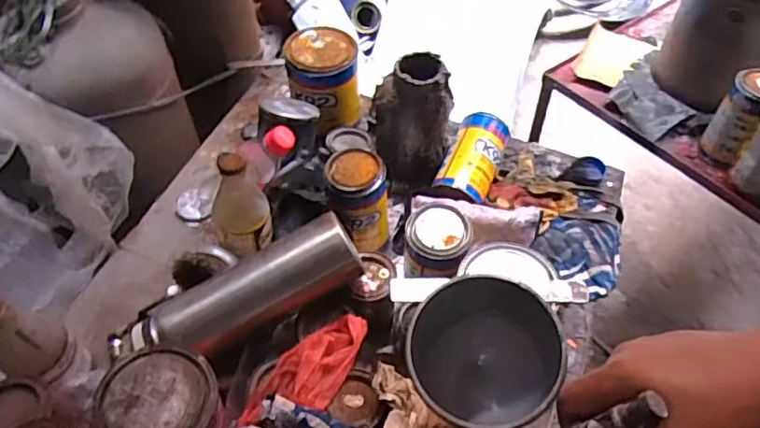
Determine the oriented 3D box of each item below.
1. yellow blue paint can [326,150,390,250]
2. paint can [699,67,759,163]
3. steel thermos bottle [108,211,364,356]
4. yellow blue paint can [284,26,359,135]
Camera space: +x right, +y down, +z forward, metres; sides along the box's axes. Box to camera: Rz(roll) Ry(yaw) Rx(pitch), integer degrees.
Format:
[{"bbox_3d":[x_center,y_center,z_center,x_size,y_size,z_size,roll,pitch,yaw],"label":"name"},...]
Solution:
[{"bbox_3d":[-0.025,-0.013,0.734,0.072,0.121,0.075,-1,54,1],"label":"yellow blue paint can"},{"bbox_3d":[0.531,-0.142,0.865,0.072,0.116,0.081,35,62,24],"label":"paint can"},{"bbox_3d":[-0.145,0.090,0.633,0.261,0.057,0.082,-25,55,1],"label":"steel thermos bottle"},{"bbox_3d":[-0.083,-0.189,0.877,0.097,0.137,0.090,-1,54,1],"label":"yellow blue paint can"}]

